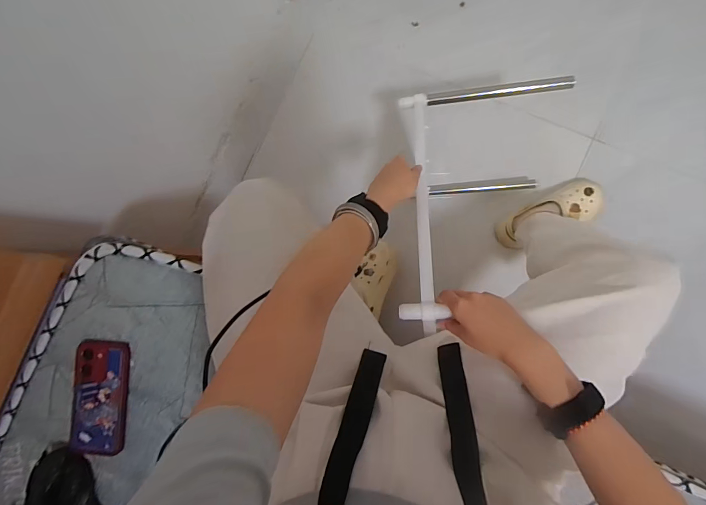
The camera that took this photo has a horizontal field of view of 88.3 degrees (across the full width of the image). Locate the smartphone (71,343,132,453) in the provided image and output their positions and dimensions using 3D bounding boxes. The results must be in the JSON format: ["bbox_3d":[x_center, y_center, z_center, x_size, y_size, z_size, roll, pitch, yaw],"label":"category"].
[{"bbox_3d":[-0.379,0.218,0.548,0.079,0.016,0.168,1,88,-5],"label":"smartphone"}]

